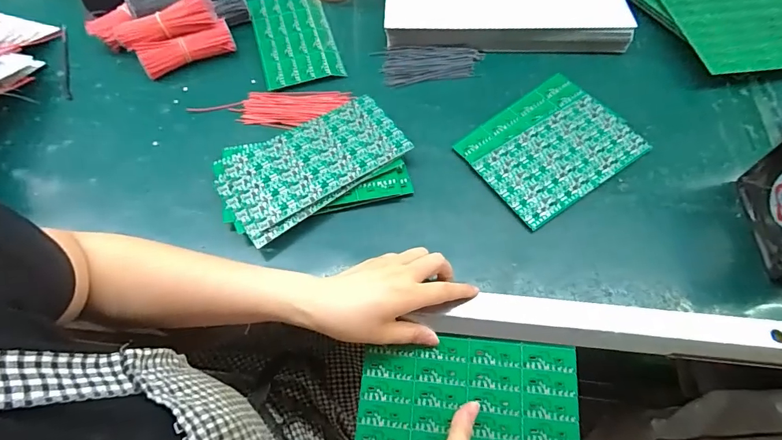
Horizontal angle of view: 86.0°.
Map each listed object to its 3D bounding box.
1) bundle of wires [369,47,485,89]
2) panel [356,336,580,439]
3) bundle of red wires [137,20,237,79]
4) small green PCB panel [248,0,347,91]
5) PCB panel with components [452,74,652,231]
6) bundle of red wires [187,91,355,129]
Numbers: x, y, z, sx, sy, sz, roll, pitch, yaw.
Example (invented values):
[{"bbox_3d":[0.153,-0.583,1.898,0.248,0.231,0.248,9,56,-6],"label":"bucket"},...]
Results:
[{"bbox_3d":[0.054,-0.214,0.568,0.139,0.009,0.063,-8,64,-3],"label":"bundle of wires"},{"bbox_3d":[0.069,0.160,0.374,0.189,0.004,0.102,4,70,4],"label":"panel"},{"bbox_3d":[-0.271,-0.227,0.560,0.120,0.036,0.027,-28,66,-12],"label":"bundle of red wires"},{"bbox_3d":[-0.137,-0.262,0.597,0.106,0.011,0.184,-14,64,-10],"label":"small green PCB panel"},{"bbox_3d":[0.187,-0.087,0.497,0.187,0.009,0.143,-33,67,-14],"label":"PCB panel with components"},{"bbox_3d":[-0.149,-0.139,0.530,0.194,0.006,0.058,-5,64,-1],"label":"bundle of red wires"}]

